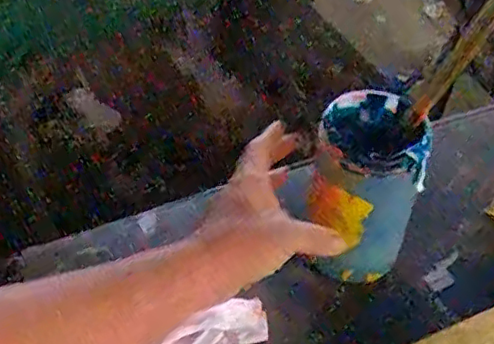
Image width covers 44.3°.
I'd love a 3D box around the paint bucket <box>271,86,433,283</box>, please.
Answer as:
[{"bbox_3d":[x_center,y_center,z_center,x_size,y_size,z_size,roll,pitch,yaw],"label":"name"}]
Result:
[{"bbox_3d":[0.103,0.015,0.569,0.112,0.157,0.103,2,45,-2],"label":"paint bucket"}]

